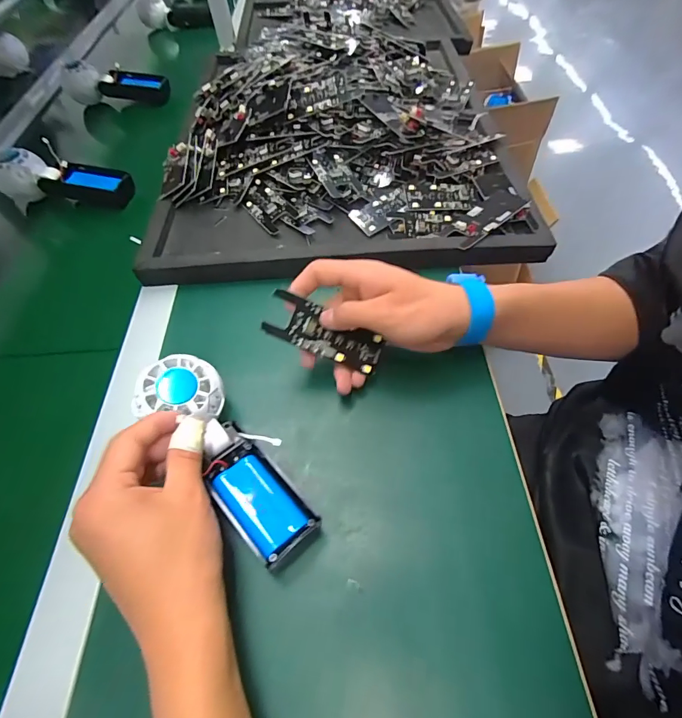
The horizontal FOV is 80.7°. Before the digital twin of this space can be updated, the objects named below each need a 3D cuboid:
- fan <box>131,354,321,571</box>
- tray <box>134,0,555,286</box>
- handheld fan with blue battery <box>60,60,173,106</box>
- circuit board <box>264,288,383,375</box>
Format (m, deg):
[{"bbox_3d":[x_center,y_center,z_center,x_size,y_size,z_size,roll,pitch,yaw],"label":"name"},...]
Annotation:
[{"bbox_3d":[-0.082,0.066,0.284,0.057,0.033,0.162,-36,77,-19],"label":"fan"},{"bbox_3d":[-0.006,-0.389,0.553,0.425,0.090,0.653,-3,56,3],"label":"tray"},{"bbox_3d":[-0.378,-0.471,0.679,0.165,0.065,0.046,-6,55,1],"label":"handheld fan with blue battery"},{"bbox_3d":[-0.012,-0.020,0.326,0.098,0.006,0.037,23,80,-15],"label":"circuit board"}]

